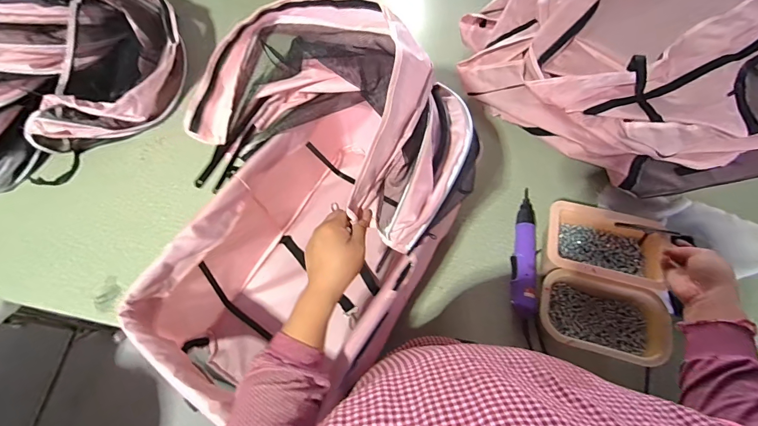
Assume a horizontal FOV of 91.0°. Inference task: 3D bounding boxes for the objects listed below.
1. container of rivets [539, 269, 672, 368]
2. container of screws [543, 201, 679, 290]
[{"bbox_3d":[0.390,0.186,0.659,0.209,0.066,0.124,14,66,10],"label":"container of rivets"},{"bbox_3d":[0.416,0.065,0.697,0.198,0.072,0.131,13,66,9],"label":"container of screws"}]

